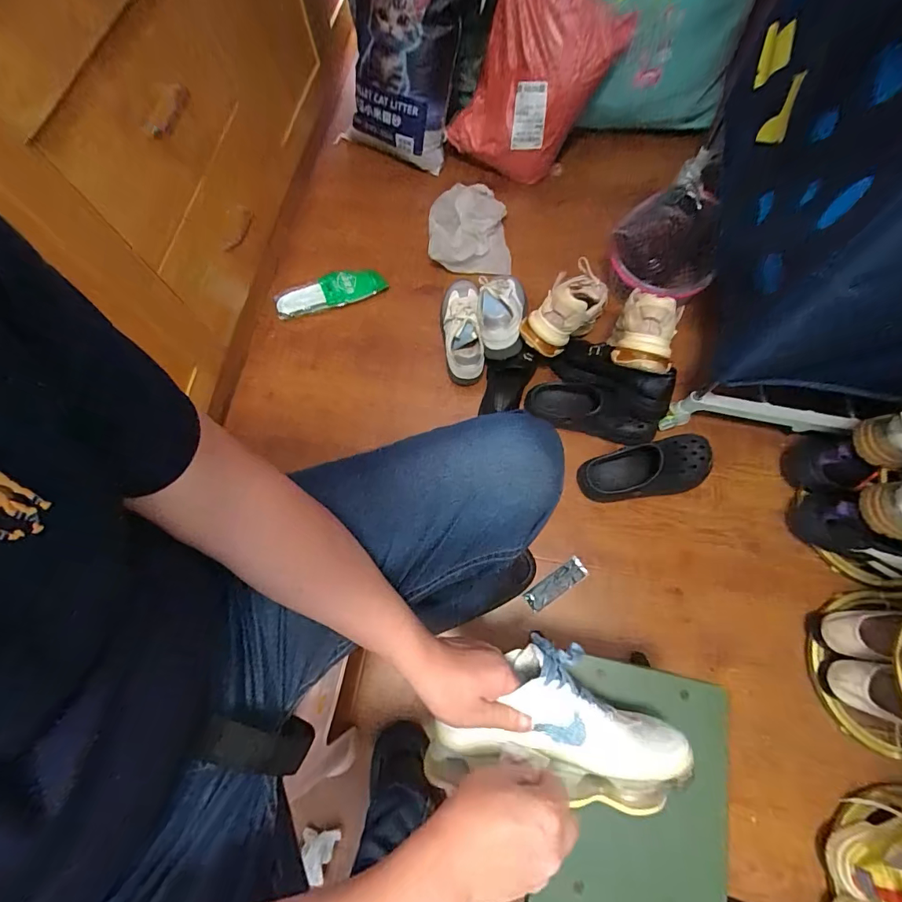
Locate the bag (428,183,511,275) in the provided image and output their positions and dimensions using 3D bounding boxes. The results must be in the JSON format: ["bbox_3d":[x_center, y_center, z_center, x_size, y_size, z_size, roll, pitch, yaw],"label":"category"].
[{"bbox_3d":[0.043,-0.522,1.023,0.180,0.068,0.216,-1,70,3],"label":"bag"}]

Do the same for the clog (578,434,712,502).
[{"bbox_3d":[0.377,0.038,0.848,0.244,0.073,0.095,-12,70,-1],"label":"clog"}]

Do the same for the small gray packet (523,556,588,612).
[{"bbox_3d":[0.195,0.248,0.814,0.124,0.013,0.042,-32,72,-8],"label":"small gray packet"}]

